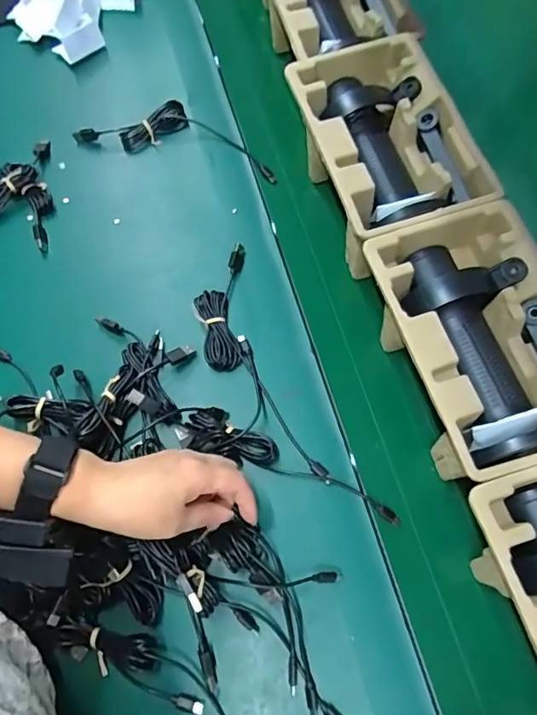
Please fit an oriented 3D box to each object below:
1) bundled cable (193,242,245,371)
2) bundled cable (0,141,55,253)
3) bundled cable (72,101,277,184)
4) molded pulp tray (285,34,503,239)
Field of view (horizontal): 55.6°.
[{"bbox_3d":[-0.053,-0.054,0.544,0.050,0.012,0.142,0,68,2],"label":"bundled cable"},{"bbox_3d":[-0.308,-0.190,0.602,0.097,0.035,0.145,-8,68,-1],"label":"bundled cable"},{"bbox_3d":[-0.109,-0.279,0.634,0.252,0.028,0.071,12,70,7],"label":"bundled cable"},{"bbox_3d":[0.120,-0.218,0.534,0.152,0.072,0.229,-17,69,-4],"label":"molded pulp tray"}]

